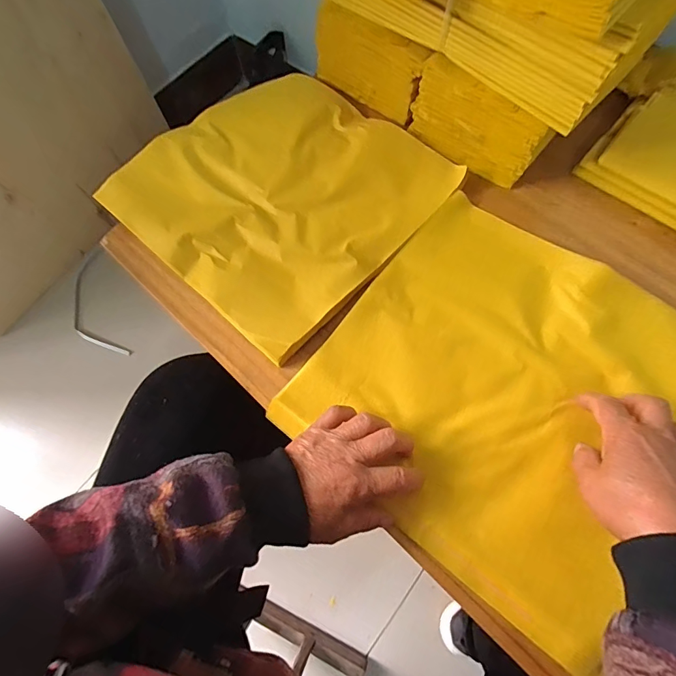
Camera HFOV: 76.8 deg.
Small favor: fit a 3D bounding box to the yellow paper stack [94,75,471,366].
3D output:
[{"bbox_3d":[-0.066,-0.169,0.478,0.302,0.019,0.289,41,76,16],"label":"yellow paper stack"}]

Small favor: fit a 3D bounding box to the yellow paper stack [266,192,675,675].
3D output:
[{"bbox_3d":[0.151,0.044,0.385,0.307,0.016,0.302,37,75,14],"label":"yellow paper stack"}]

